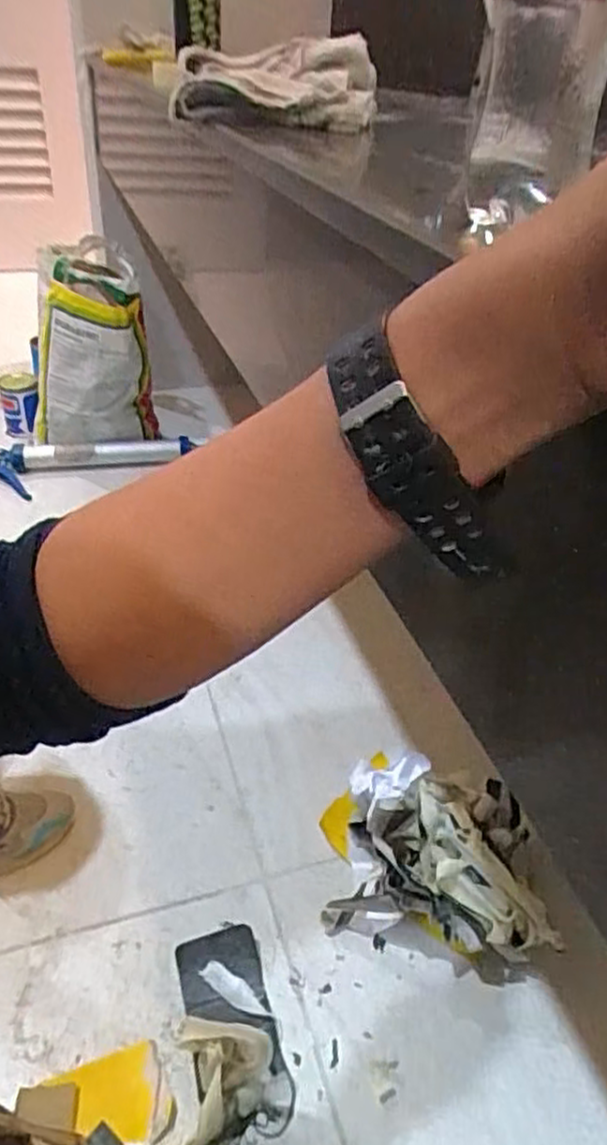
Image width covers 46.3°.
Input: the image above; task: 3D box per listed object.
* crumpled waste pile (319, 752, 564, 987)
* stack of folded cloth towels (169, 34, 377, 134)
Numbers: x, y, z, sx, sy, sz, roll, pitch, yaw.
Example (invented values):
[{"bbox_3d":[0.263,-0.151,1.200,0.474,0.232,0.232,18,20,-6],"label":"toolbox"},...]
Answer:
[{"bbox_3d":[0.167,0.356,0.912,0.287,0.134,0.224,13,38,11],"label":"crumpled waste pile"},{"bbox_3d":[-0.027,-0.436,0.631,0.187,0.065,0.136,2,36,-4],"label":"stack of folded cloth towels"}]

